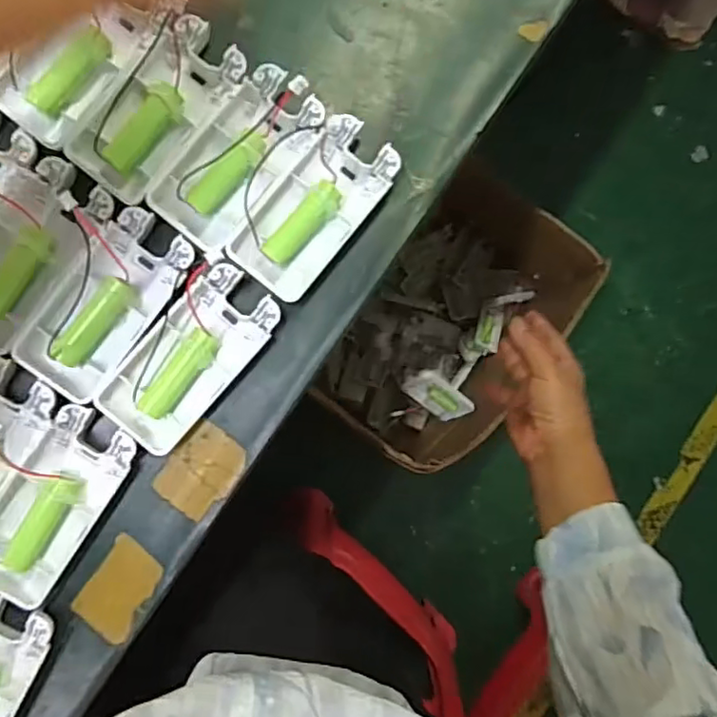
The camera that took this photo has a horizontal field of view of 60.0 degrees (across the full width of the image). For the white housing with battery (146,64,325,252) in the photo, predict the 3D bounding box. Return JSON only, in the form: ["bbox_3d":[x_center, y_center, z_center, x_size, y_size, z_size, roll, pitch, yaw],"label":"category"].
[{"bbox_3d":[-0.060,-0.102,0.312,0.046,0.012,0.095,38,85,-4],"label":"white housing with battery"}]

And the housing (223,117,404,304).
[{"bbox_3d":[-0.022,-0.076,0.317,0.046,0.012,0.093,38,85,-4],"label":"housing"}]

